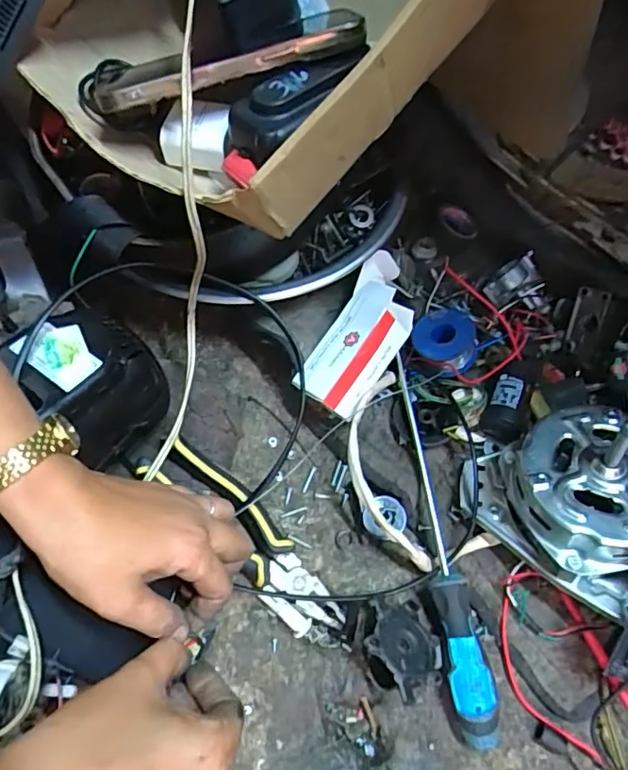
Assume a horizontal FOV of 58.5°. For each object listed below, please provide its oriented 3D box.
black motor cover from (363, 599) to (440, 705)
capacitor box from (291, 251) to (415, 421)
[{"bbox_3d":[0.061,0.185,0.396,0.059,0.024,0.063,41,36,17],"label":"black motor cover"},{"bbox_3d":[0.041,-0.044,0.468,0.055,0.041,0.143,26,80,36],"label":"capacitor box"}]

